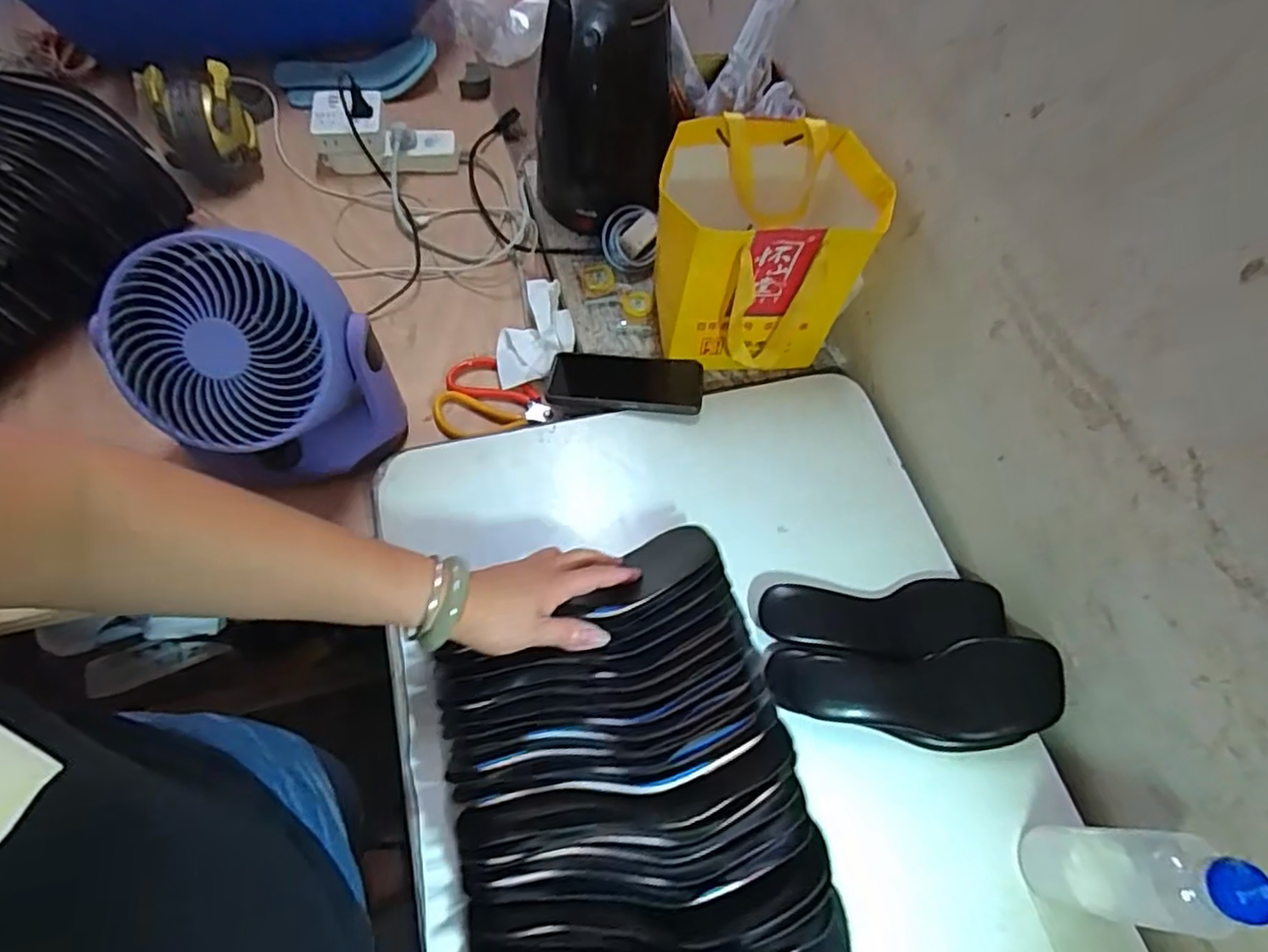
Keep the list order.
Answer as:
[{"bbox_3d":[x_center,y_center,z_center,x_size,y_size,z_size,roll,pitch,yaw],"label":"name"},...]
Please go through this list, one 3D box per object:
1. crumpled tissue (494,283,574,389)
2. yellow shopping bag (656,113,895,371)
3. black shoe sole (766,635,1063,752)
[{"bbox_3d":[-0.113,-0.164,0.745,0.088,0.035,0.121,-6,61,-6],"label":"crumpled tissue"},{"bbox_3d":[0.132,-0.232,0.679,0.206,0.180,0.160,6,61,1],"label":"yellow shopping bag"},{"bbox_3d":[0.232,0.183,0.549,0.230,0.045,0.079,-1,61,-3],"label":"black shoe sole"}]

